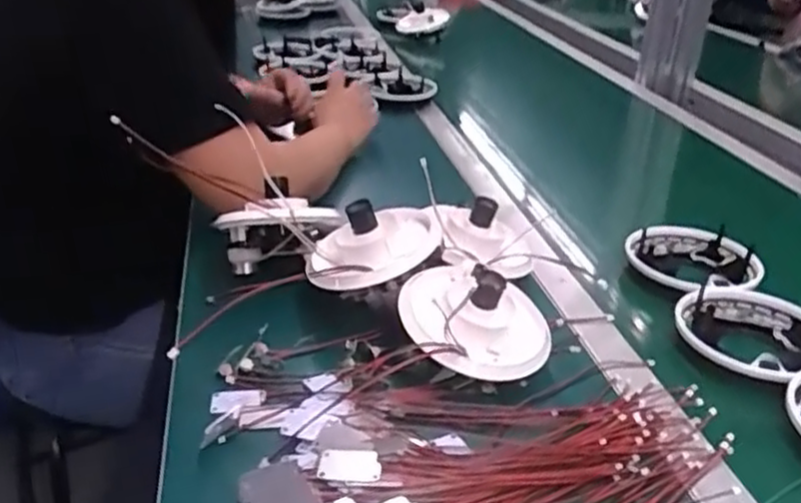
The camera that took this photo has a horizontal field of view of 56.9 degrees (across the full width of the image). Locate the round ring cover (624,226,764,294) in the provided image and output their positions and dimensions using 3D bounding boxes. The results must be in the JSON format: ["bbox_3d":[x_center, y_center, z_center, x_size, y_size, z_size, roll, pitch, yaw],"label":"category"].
[{"bbox_3d":[0.304,0.010,0.769,0.145,0.028,0.122,-12,31,-25],"label":"round ring cover"}]

